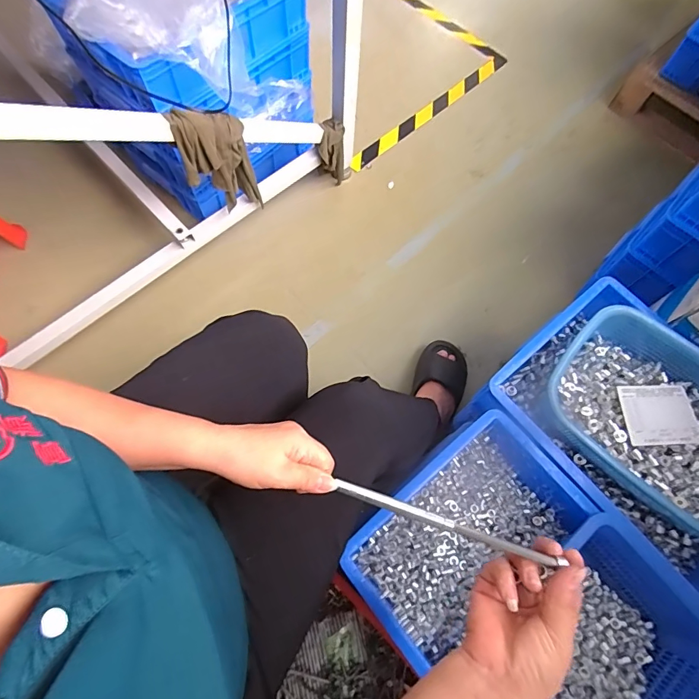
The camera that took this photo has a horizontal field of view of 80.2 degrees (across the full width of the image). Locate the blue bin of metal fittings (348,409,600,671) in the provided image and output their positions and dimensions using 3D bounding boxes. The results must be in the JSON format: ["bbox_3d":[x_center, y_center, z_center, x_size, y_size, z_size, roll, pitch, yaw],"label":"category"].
[{"bbox_3d":[0.156,0.244,0.589,0.326,0.099,0.181,-35,74,-14],"label":"blue bin of metal fittings"}]

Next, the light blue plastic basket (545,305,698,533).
[{"bbox_3d":[0.477,0.104,0.627,0.346,0.072,0.244,43,73,13],"label":"light blue plastic basket"}]

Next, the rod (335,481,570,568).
[{"bbox_3d":[0.080,0.153,0.369,0.193,0.010,0.011,14,68,17],"label":"rod"}]

